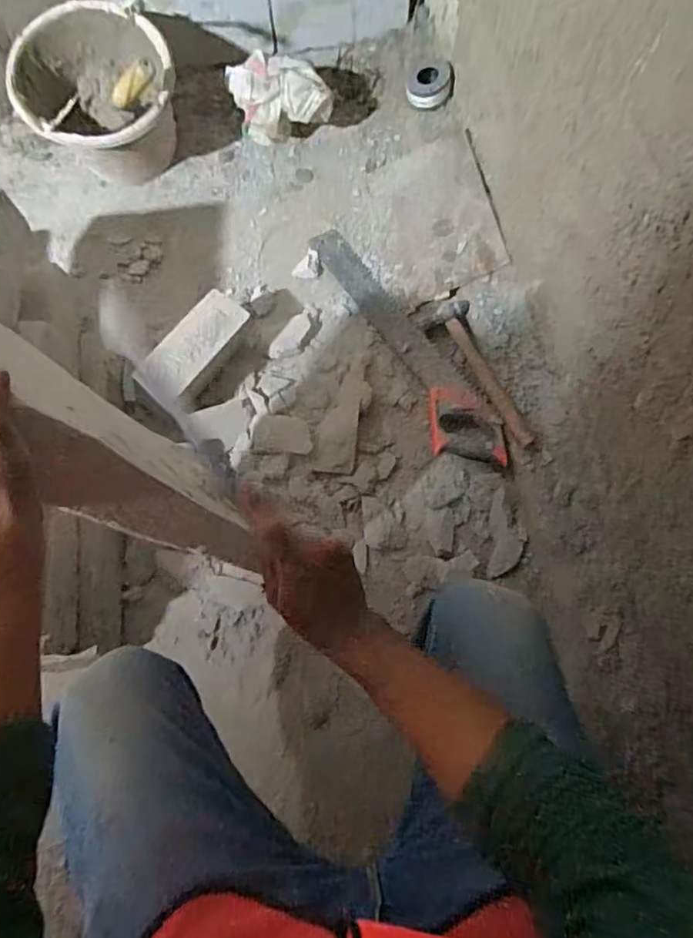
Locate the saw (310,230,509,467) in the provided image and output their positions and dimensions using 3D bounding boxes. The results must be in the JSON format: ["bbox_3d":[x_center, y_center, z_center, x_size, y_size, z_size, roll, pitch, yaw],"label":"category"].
[{"bbox_3d":[0.103,-0.234,1.050,0.108,0.025,0.545,-25,71,-8],"label":"saw"}]

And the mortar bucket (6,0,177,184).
[{"bbox_3d":[-0.455,-0.682,1.118,0.266,0.238,0.266,0,70,1],"label":"mortar bucket"}]

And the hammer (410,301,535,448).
[{"bbox_3d":[0.232,-0.175,1.012,0.083,0.044,0.319,-31,72,-10],"label":"hammer"}]

